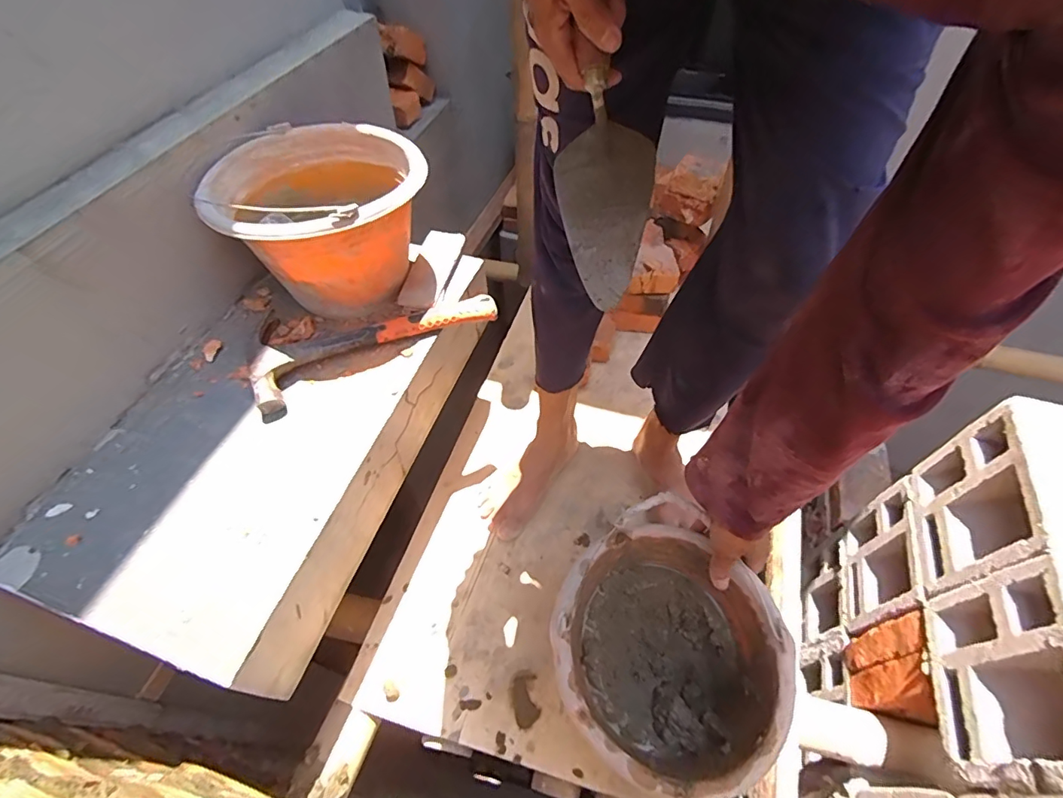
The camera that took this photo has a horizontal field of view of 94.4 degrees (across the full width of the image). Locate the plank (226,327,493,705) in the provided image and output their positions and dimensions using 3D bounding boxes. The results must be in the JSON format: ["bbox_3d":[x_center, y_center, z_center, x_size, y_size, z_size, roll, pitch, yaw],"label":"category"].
[{"bbox_3d":[-0.173,0.071,0.611,0.033,0.118,0.525,17,56,13],"label":"plank"}]

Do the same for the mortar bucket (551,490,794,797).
[{"bbox_3d":[0.144,0.281,0.553,0.236,0.159,0.233,-1,54,1],"label":"mortar bucket"}]

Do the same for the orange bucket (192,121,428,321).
[{"bbox_3d":[-0.260,-0.224,0.653,0.241,0.176,0.234,-1,54,1],"label":"orange bucket"}]

